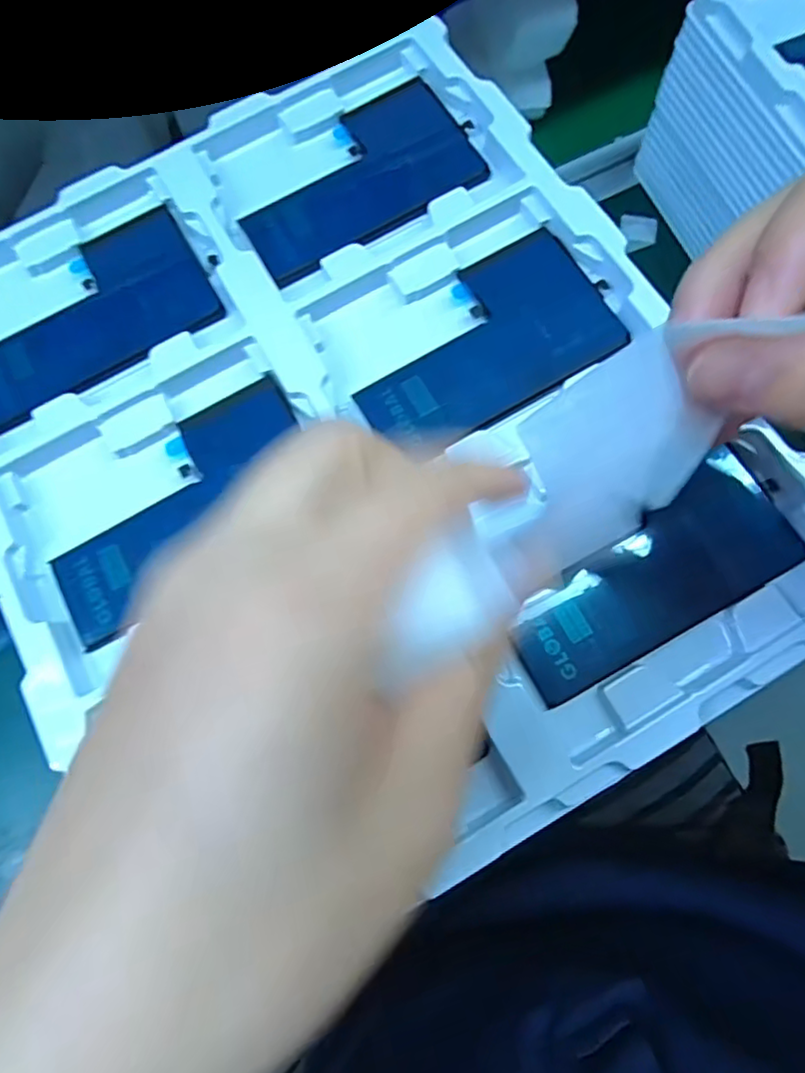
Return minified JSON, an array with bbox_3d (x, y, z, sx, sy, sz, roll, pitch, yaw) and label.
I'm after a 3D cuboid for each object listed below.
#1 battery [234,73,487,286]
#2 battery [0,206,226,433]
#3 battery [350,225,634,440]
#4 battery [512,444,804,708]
[{"bbox_3d":[-0.021,-0.160,0.262,0.109,0.009,0.065,-32,73,-6],"label":"battery"},{"bbox_3d":[-0.136,-0.094,0.253,0.108,0.008,0.065,-32,73,-6],"label":"battery"},{"bbox_3d":[0.032,-0.080,0.235,0.107,0.007,0.066,-30,73,-5],"label":"battery"},{"bbox_3d":[0.089,0.015,0.211,0.109,0.009,0.044,-31,75,-10],"label":"battery"}]

